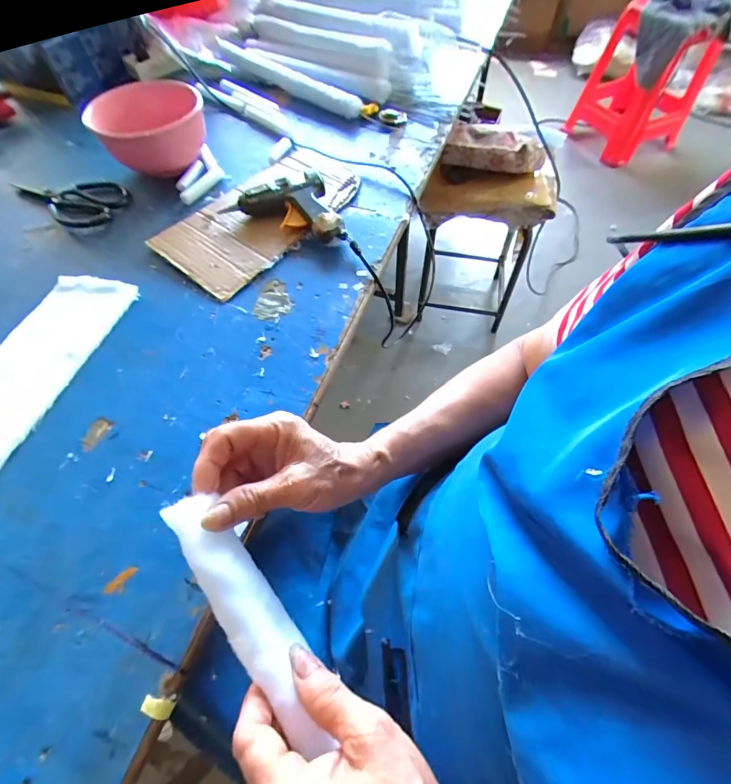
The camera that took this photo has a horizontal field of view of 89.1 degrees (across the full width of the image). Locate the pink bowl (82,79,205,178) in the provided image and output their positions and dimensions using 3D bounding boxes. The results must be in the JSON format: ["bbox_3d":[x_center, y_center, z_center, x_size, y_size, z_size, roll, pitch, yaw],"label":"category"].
[{"bbox_3d":[-0.295,-0.360,0.520,0.136,0.090,0.112,-6,60,-2],"label":"pink bowl"}]

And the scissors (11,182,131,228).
[{"bbox_3d":[-0.416,-0.269,0.519,0.170,0.015,0.093,20,62,12],"label":"scissors"}]

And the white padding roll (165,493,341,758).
[{"bbox_3d":[-0.066,0.126,0.213,0.029,0.019,0.150,-32,81,-16],"label":"white padding roll"}]

